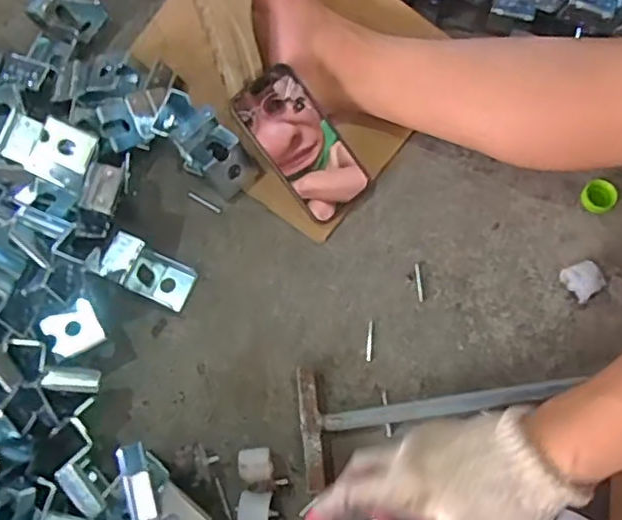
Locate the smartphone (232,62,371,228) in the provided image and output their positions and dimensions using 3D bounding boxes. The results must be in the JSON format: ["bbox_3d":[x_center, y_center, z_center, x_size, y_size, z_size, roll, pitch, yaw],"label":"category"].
[{"bbox_3d":[-0.007,-0.110,0.607,0.071,0.012,0.150,-41,104,-12],"label":"smartphone"}]

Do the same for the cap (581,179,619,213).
[{"bbox_3d":[0.282,-0.062,0.618,0.032,0.015,0.030,0,70,1],"label":"cap"}]

